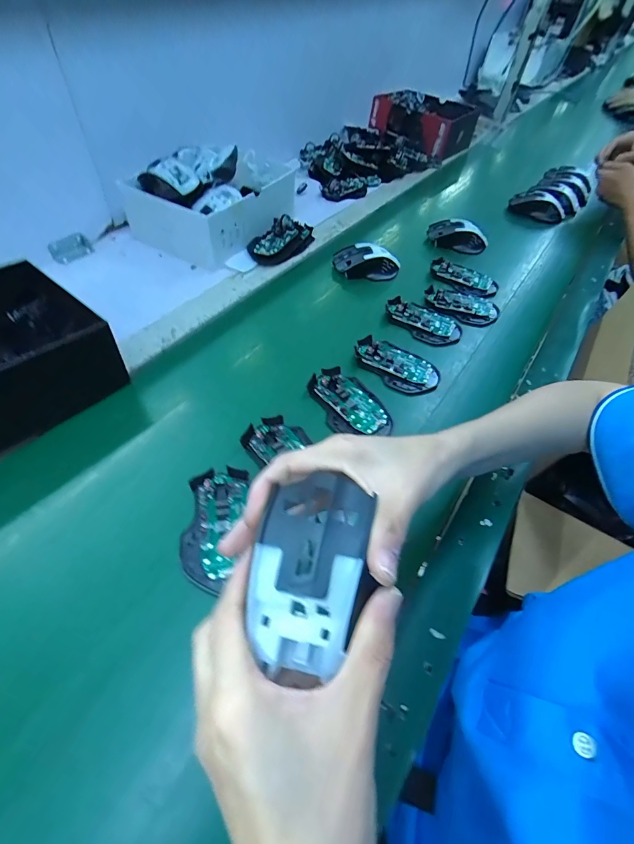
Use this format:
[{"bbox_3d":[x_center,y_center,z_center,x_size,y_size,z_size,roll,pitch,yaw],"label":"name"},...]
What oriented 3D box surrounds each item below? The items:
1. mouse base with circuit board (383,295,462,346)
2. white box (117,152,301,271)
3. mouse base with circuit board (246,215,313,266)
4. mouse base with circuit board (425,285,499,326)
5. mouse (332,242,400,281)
[{"bbox_3d":[0.158,-0.153,0.569,0.117,0.018,0.069,25,55,17],"label":"mouse base with circuit board"},{"bbox_3d":[-0.186,-0.394,0.680,0.204,0.086,0.239,25,55,17],"label":"white box"},{"bbox_3d":[-0.061,-0.330,0.673,0.071,0.037,0.148,35,58,23],"label":"mouse base with circuit board"},{"bbox_3d":[0.229,-0.188,0.606,0.114,0.013,0.075,25,55,17],"label":"mouse base with circuit board"},{"bbox_3d":[0.085,-0.271,0.644,0.110,0.039,0.057,6,52,2],"label":"mouse"}]

